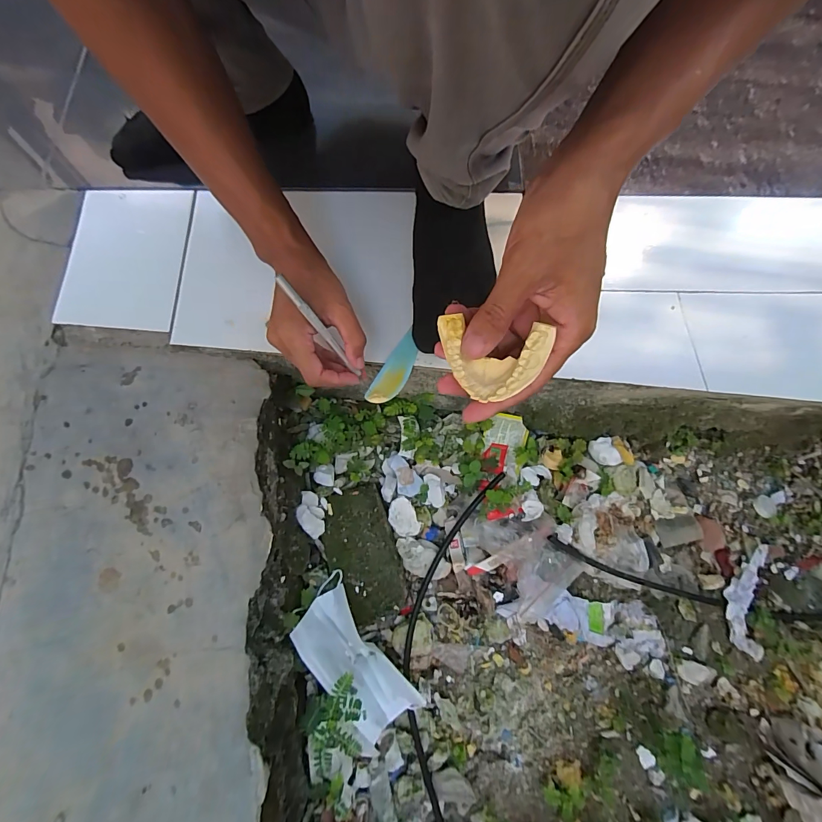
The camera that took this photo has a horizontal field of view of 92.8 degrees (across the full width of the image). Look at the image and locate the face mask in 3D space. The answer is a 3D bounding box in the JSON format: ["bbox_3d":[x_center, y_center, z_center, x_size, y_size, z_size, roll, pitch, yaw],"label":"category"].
[{"bbox_3d":[-0.068,0.290,0.452,0.087,0.044,0.183,-35,81,-9],"label":"face mask"}]

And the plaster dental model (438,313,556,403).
[{"bbox_3d":[0.046,-0.030,0.235,0.063,0.023,0.045,12,96,19],"label":"plaster dental model"}]

